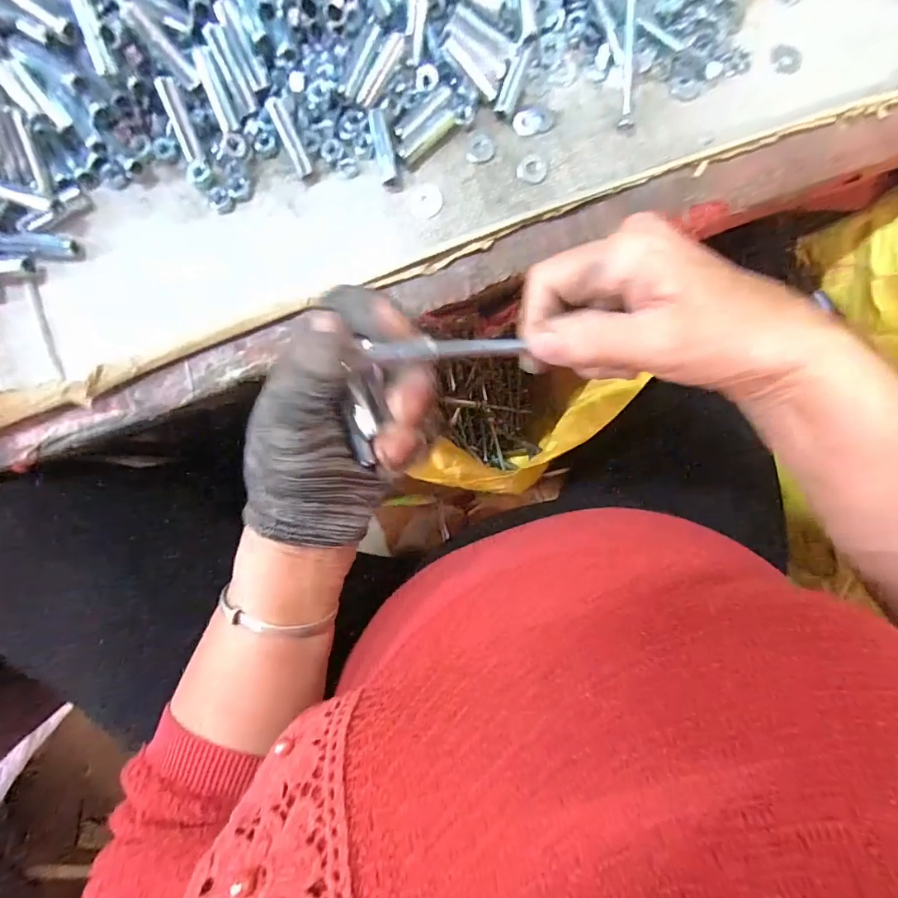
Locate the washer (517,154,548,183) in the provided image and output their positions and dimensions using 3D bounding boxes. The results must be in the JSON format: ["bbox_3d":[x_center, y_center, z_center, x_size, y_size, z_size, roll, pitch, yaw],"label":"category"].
[{"bbox_3d":[0.054,-0.178,0.302,0.018,0.004,0.018,0,88,-1],"label":"washer"}]

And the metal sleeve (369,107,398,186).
[{"bbox_3d":[-0.040,-0.186,0.293,0.010,0.009,0.042,-11,88,-1],"label":"metal sleeve"}]

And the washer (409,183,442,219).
[{"bbox_3d":[-0.015,-0.157,0.300,0.020,0.004,0.021,0,88,-1],"label":"washer"}]

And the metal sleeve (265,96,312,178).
[{"bbox_3d":[-0.096,-0.188,0.287,0.009,0.006,0.044,-25,110,-2],"label":"metal sleeve"}]

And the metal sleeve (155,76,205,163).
[{"bbox_3d":[-0.159,-0.194,0.282,0.009,0.006,0.042,-14,121,-2],"label":"metal sleeve"}]

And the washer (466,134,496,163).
[{"bbox_3d":[0.021,-0.191,0.301,0.016,0.004,0.020,15,88,-1],"label":"washer"}]

